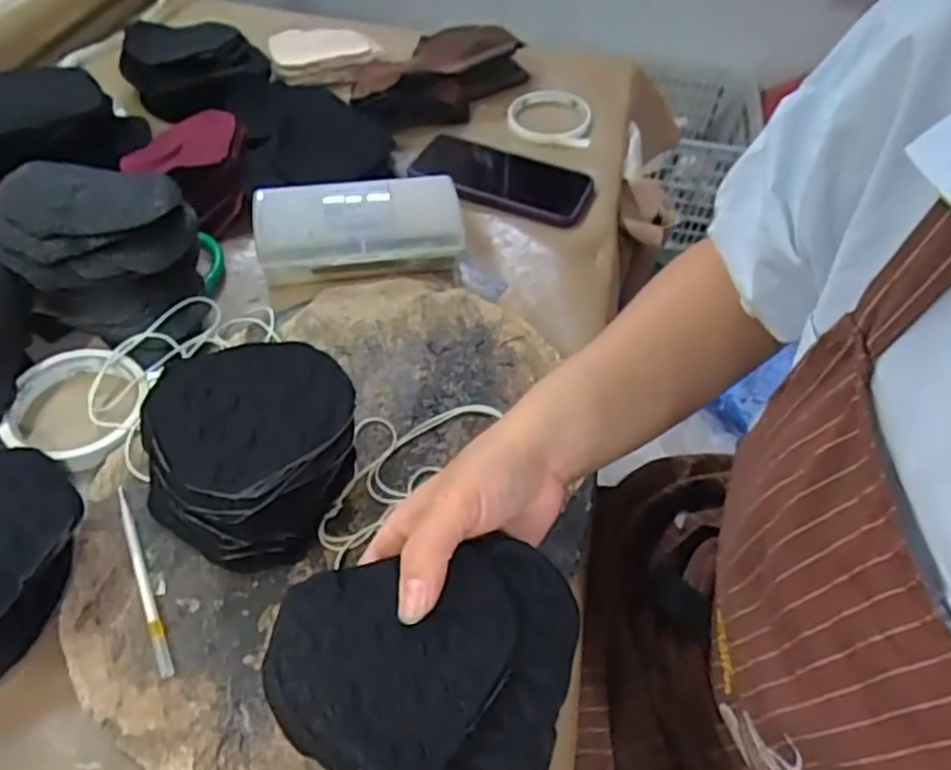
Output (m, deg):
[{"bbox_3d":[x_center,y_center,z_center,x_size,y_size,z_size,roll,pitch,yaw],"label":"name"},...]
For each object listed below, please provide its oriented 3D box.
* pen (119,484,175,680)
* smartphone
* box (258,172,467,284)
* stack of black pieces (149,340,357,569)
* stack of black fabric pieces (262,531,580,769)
[{"bbox_3d":[-0.186,0.106,0.392,0.008,0.005,0.120,-21,56,-21],"label":"pen"},{"bbox_3d":[0.027,-0.196,0.663,0.164,0.017,0.084,18,52,9],"label":"smartphone"},{"bbox_3d":[-0.095,-0.131,0.578,0.164,0.041,0.075,-5,52,-9],"label":"box"},{"bbox_3d":[-0.132,0.036,0.417,0.105,0.066,0.120,21,52,11],"label":"stack of black pieces"},{"bbox_3d":[-0.016,0.123,0.305,0.133,0.030,0.098,-9,52,-12],"label":"stack of black fabric pieces"}]

